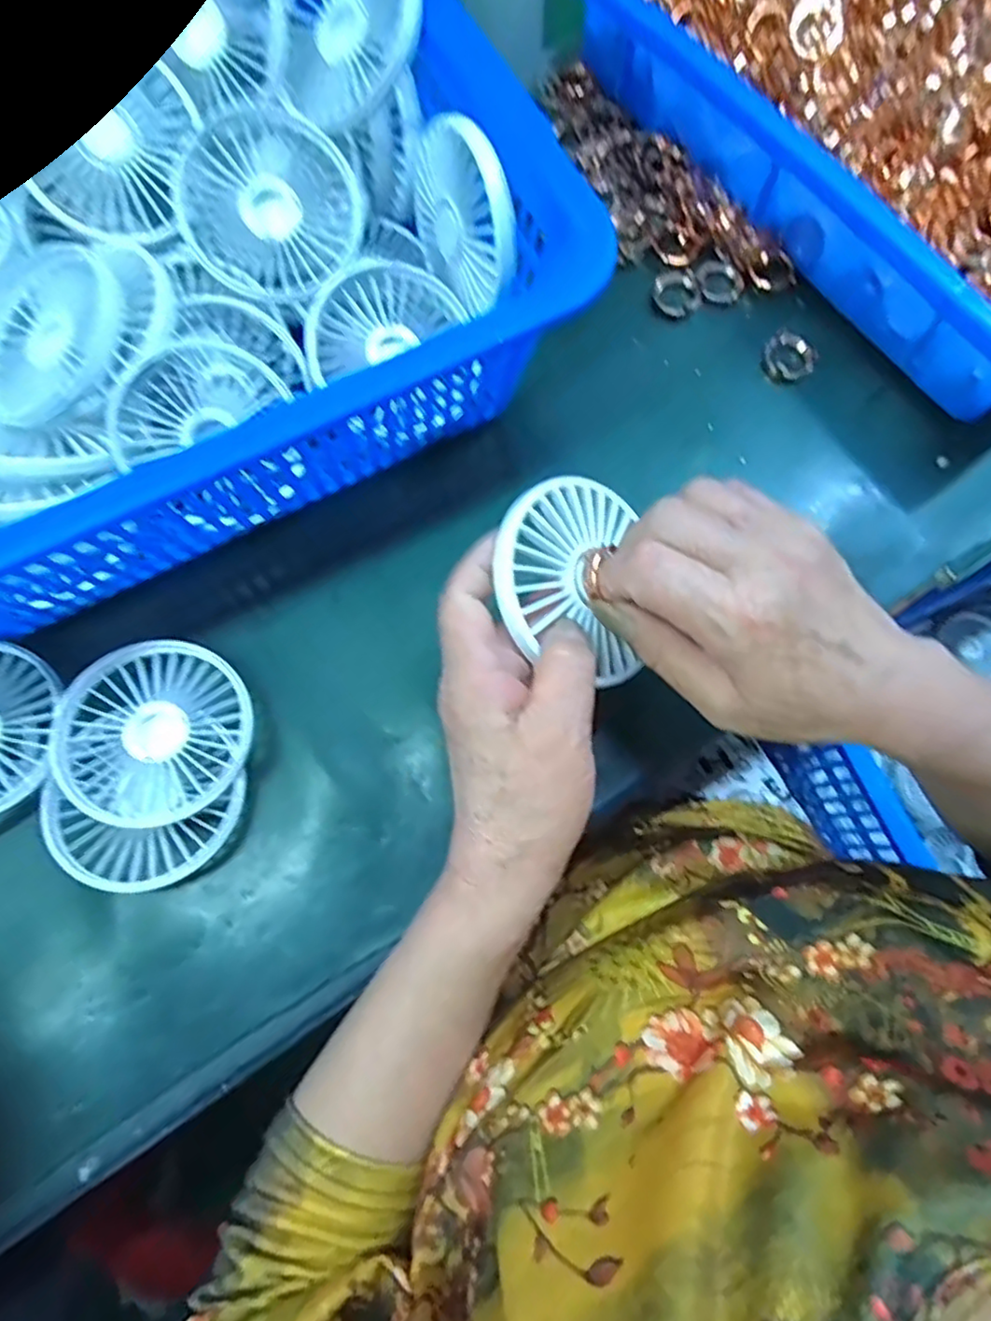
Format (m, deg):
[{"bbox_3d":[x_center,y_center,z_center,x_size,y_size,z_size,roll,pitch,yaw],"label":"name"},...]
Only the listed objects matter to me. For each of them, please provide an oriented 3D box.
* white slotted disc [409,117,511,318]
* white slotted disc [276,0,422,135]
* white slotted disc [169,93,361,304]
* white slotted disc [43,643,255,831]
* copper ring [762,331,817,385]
[{"bbox_3d":[-0.017,-0.217,0.321,0.007,0.076,0.068,-31,47,-27],"label":"white slotted disc"},{"bbox_3d":[-0.072,-0.310,0.315,0.077,0.011,0.080,12,116,26],"label":"white slotted disc"},{"bbox_3d":[-0.117,-0.232,0.331,0.086,0.009,0.091,-2,99,-10],"label":"white slotted disc"},{"bbox_3d":[-0.166,0.032,0.319,0.086,0.014,0.090,2,71,-5],"label":"white slotted disc"},{"bbox_3d":[0.169,-0.173,0.377,0.029,0.008,0.029,34,79,11],"label":"copper ring"}]

